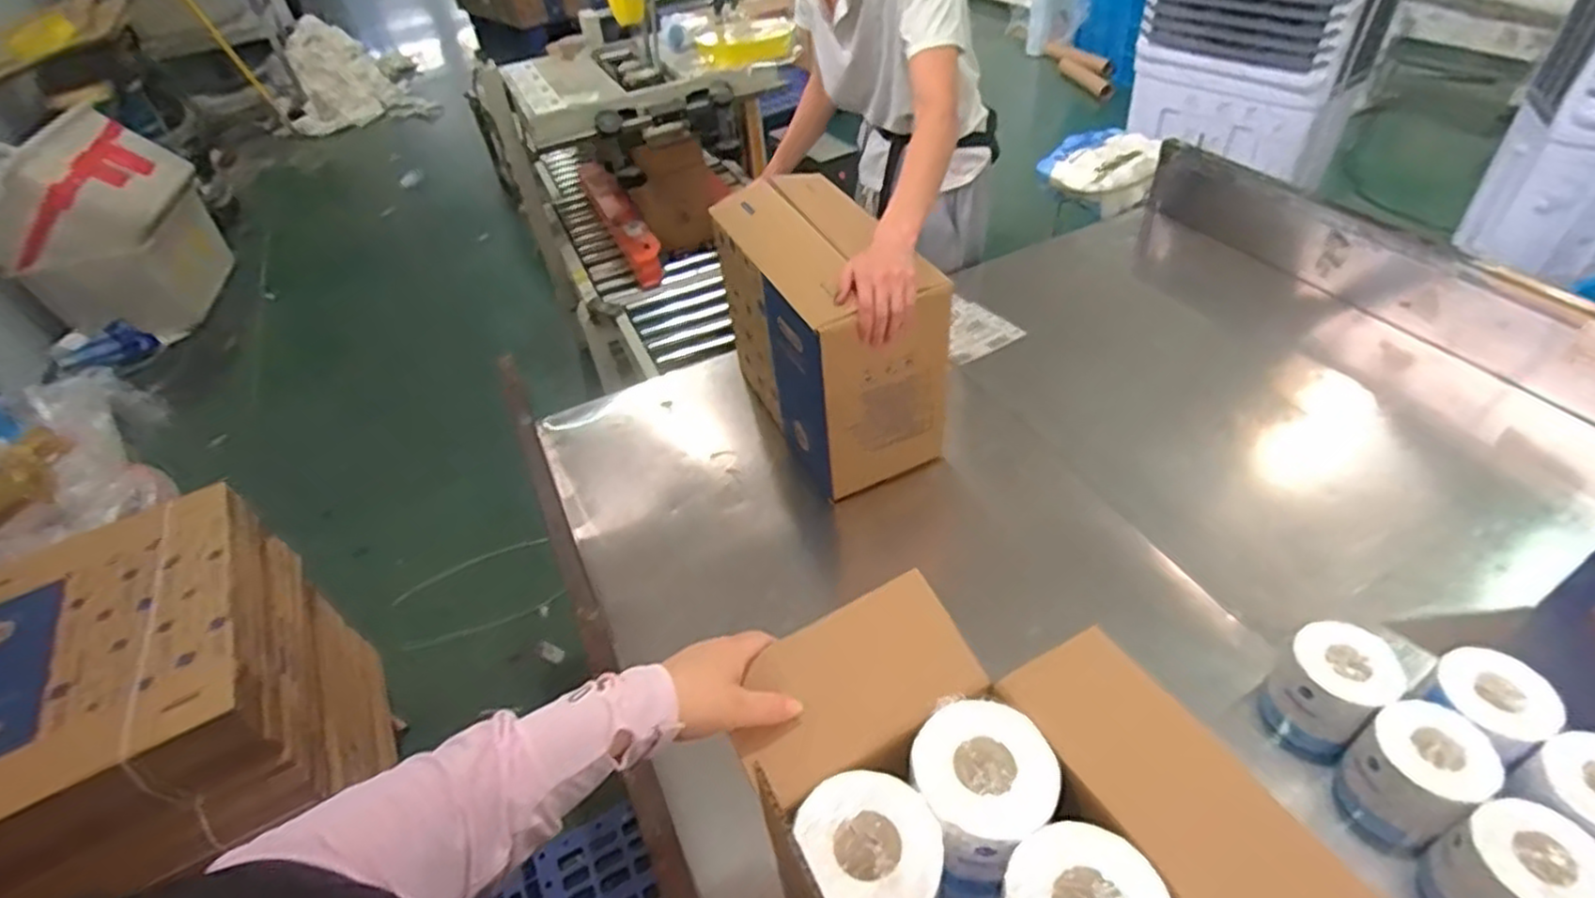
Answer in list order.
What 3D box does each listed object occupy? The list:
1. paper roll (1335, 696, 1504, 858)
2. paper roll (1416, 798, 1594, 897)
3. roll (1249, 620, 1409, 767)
[{"bbox_3d":[0.630,0.342,0.772,0.098,0.145,0.097,-4,43,3],"label":"paper roll"},{"bbox_3d":[0.660,0.404,0.694,0.109,0.120,0.100,-18,44,-12],"label":"paper roll"},{"bbox_3d":[0.596,0.279,0.847,0.103,0.135,0.102,-35,50,-26],"label":"roll"}]

